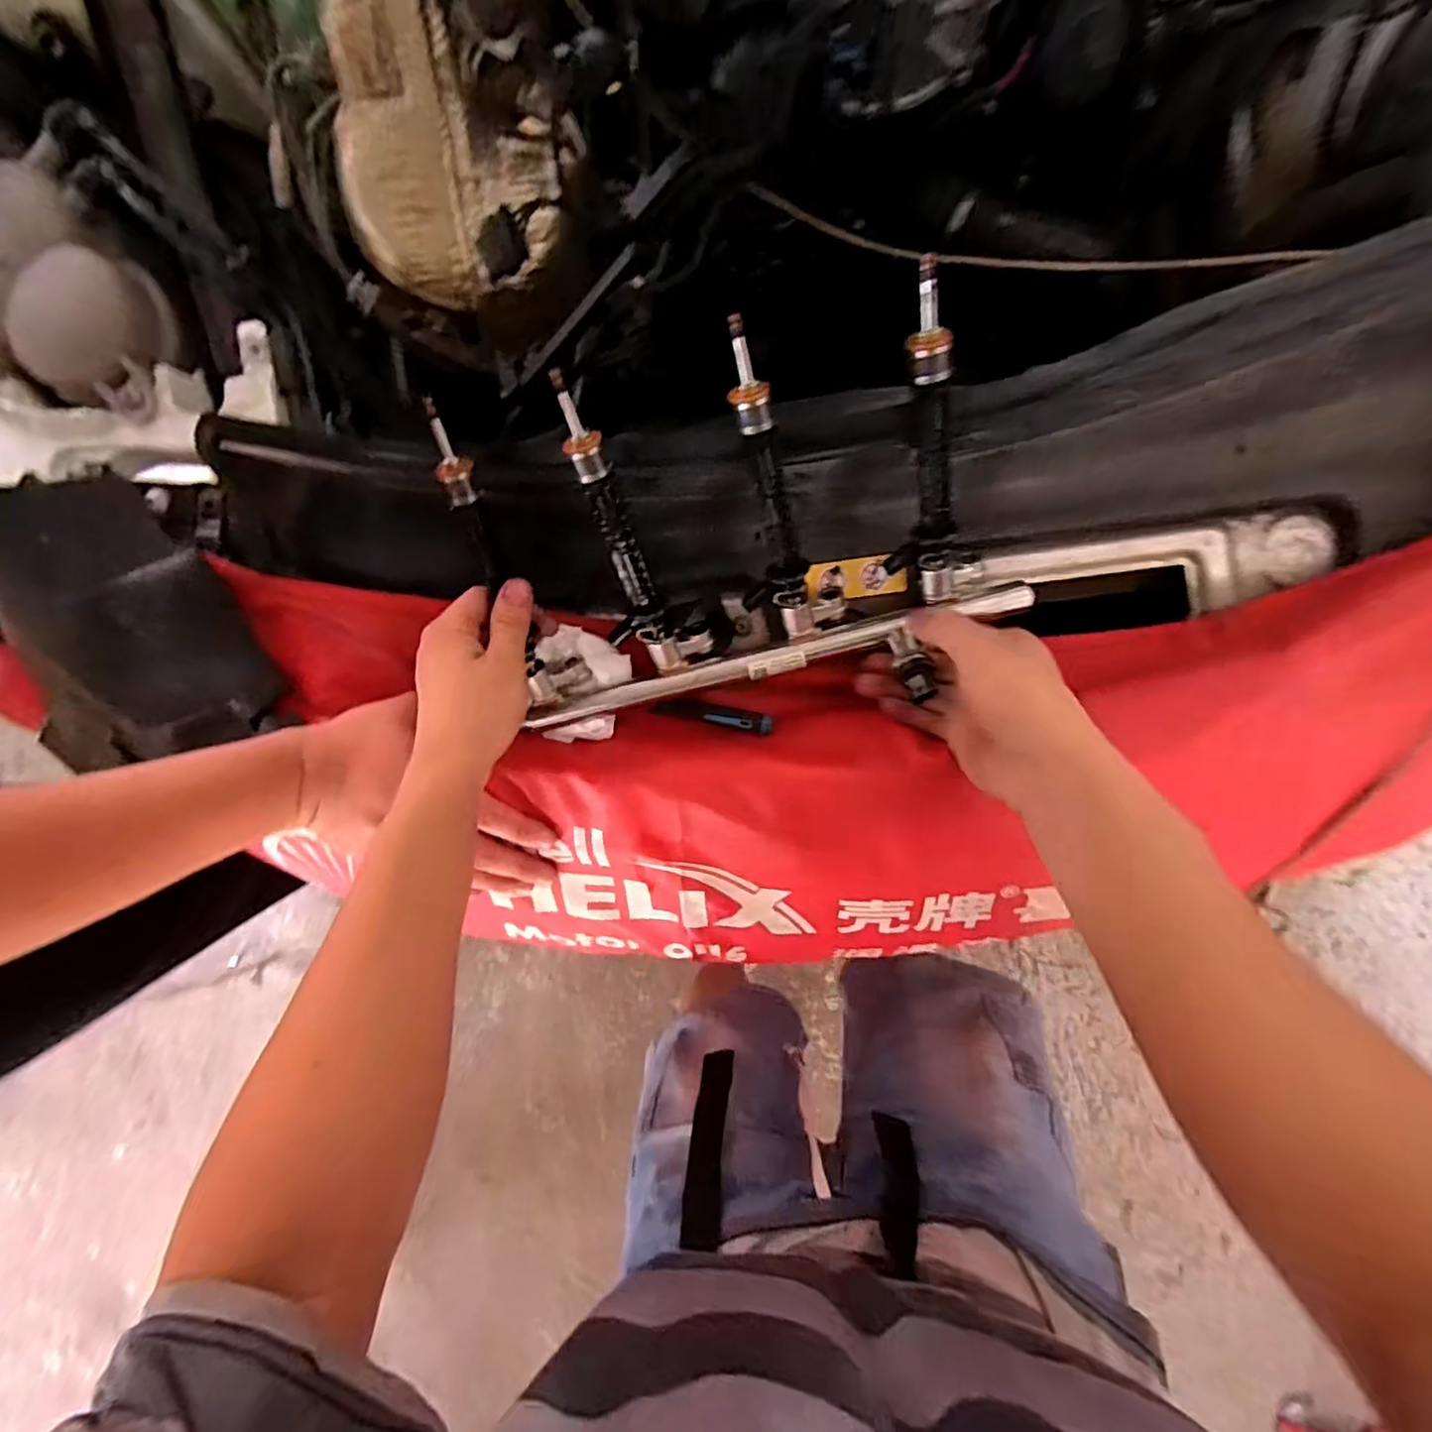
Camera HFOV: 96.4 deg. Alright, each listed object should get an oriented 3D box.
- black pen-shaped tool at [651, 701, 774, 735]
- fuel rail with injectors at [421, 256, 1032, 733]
[{"bbox_3d":[-0.002,-0.001,0.450,0.084,0.016,0.014,10,97,5],"label":"black pen-shaped tool"},{"bbox_3d":[0.024,-0.100,0.375,0.350,0.092,0.225,-9,127,4],"label":"fuel rail with injectors"}]

